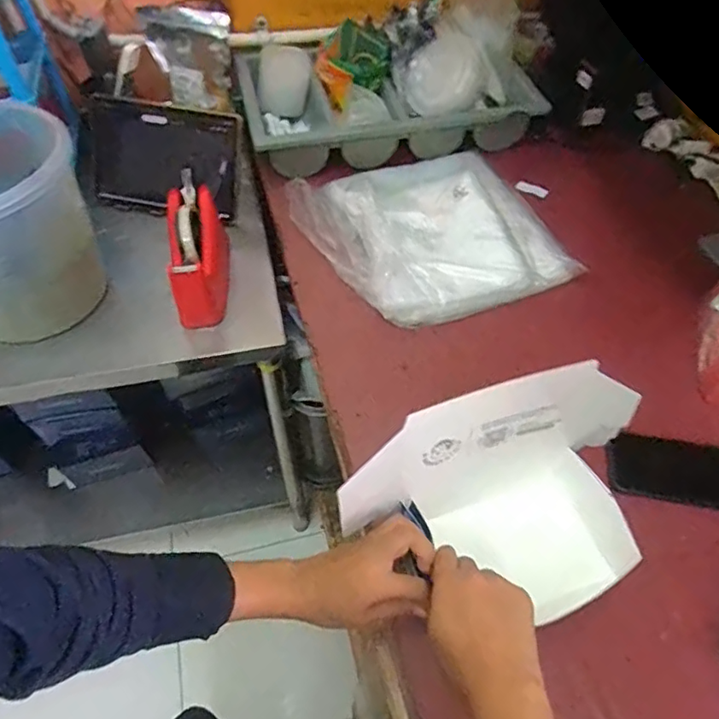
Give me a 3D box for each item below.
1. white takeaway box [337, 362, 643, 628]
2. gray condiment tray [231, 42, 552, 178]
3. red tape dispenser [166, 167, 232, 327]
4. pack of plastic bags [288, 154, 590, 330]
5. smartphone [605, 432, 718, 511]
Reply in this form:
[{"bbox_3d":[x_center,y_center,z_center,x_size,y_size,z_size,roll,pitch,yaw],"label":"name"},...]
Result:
[{"bbox_3d":[0.132,0.127,0.480,0.269,0.170,0.139,-12,55,-10],"label":"white takeaway box"},{"bbox_3d":[0.044,-0.479,0.981,0.485,0.096,0.273,-12,55,-10],"label":"gray condiment tray"},{"bbox_3d":[-0.232,-0.160,0.825,0.083,0.103,0.208,-8,55,-8],"label":"red tape dispenser"},{"bbox_3d":[0.106,-0.195,0.871,0.359,0.051,0.330,-17,56,-14],"label":"pack of plastic bags"},{"bbox_3d":[0.369,0.125,0.643,0.164,0.011,0.088,8,54,4],"label":"smartphone"}]

